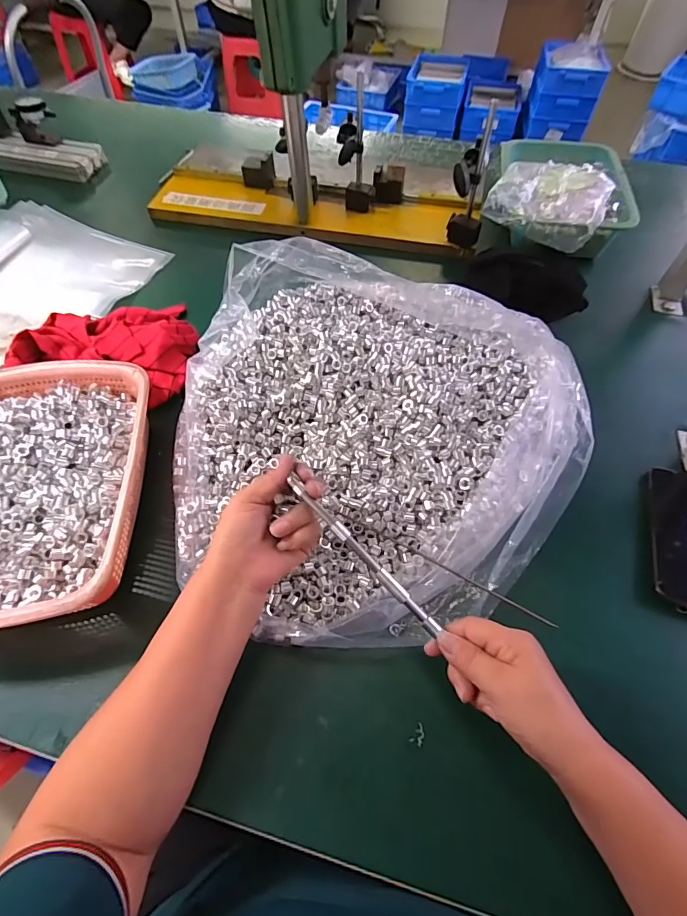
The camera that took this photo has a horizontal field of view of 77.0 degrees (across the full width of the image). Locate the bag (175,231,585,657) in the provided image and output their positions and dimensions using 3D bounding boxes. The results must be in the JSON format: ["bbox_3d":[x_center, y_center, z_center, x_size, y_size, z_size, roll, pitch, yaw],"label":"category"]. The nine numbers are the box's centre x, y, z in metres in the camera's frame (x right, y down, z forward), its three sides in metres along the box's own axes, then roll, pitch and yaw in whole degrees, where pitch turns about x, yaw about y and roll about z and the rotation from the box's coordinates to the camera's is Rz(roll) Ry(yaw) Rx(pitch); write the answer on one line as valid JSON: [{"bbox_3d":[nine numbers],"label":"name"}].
[{"bbox_3d":[0.020,-0.052,0.459,0.416,0.145,0.435,21,60,12],"label":"bag"}]

